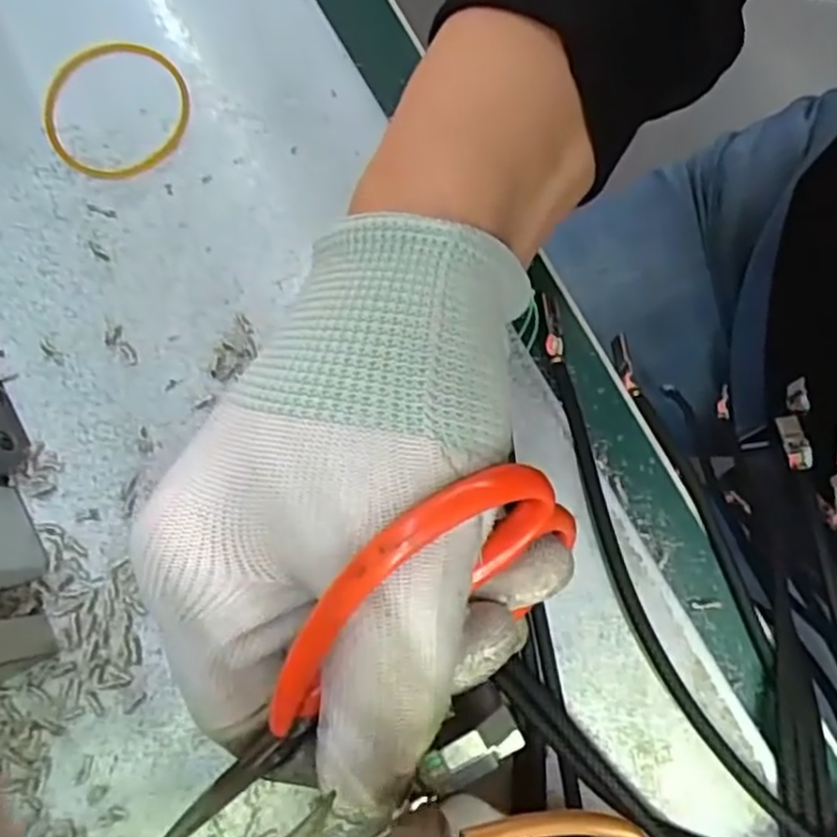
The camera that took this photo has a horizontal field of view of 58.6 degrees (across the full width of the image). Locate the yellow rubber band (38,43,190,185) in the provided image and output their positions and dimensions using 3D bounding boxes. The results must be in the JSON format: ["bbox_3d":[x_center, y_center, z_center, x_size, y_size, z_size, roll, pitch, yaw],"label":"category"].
[{"bbox_3d":[-0.097,-0.099,0.238,0.046,0.004,0.045,0,80,0],"label":"yellow rubber band"}]

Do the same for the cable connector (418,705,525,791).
[{"bbox_3d":[0.012,0.074,0.165,0.024,0.006,0.010,-22,81,-20],"label":"cable connector"}]

